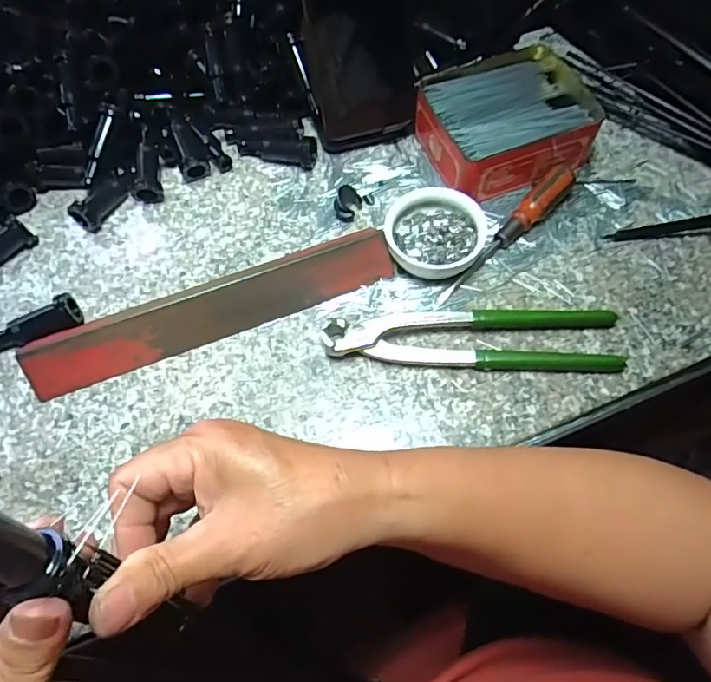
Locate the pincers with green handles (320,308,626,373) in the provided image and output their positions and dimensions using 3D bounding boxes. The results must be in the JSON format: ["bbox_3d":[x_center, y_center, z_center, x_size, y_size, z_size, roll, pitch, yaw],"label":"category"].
[{"bbox_3d":[0.080,-0.005,0.371,0.200,0.017,0.050,0,64,2],"label":"pincers with green handles"}]

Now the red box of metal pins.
[{"bbox_3d":[0.121,-0.177,0.436,0.127,0.043,0.111,-19,65,-8],"label":"red box of metal pins"}]

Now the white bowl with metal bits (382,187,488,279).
[{"bbox_3d":[0.058,-0.079,0.399,0.071,0.027,0.063,-2,64,1],"label":"white bowl with metal bits"}]

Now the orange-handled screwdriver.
[{"bbox_3d":[0.114,-0.078,0.398,0.018,0.024,0.142,39,71,19],"label":"orange-handled screwdriver"}]

